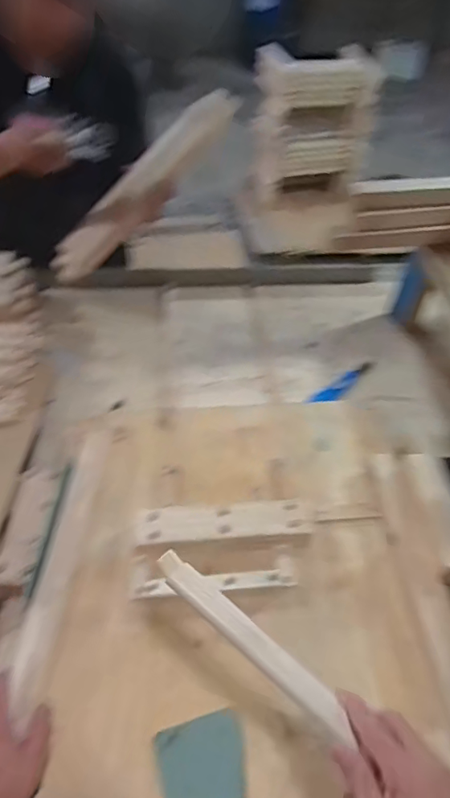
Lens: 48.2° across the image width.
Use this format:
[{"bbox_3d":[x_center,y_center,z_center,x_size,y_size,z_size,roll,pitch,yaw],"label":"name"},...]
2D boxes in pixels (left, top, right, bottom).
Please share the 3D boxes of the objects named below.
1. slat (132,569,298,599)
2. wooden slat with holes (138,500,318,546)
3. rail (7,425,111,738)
[{"bbox_3d":[-0.013,0.254,0.689,0.216,0.024,0.023,-4,48,-7],"label":"slat"},{"bbox_3d":[0.007,0.176,0.727,0.256,0.017,0.048,-3,60,-6],"label":"wooden slat with holes"},{"bbox_3d":[-0.217,0.202,0.689,0.040,0.025,0.396,5,47,1],"label":"rail"}]

